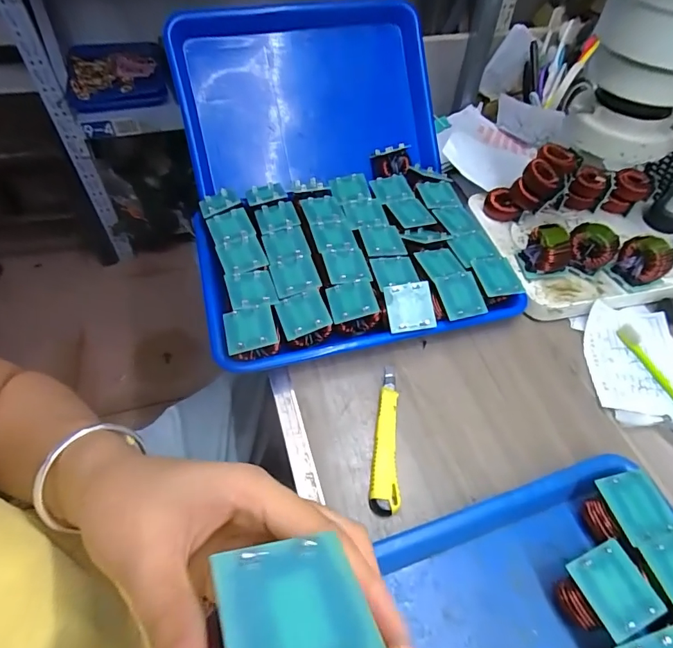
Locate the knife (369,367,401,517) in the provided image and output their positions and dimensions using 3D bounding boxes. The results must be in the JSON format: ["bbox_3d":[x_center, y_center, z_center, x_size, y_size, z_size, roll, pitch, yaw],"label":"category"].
[{"bbox_3d":[0.046,0.098,0.389,0.023,0.011,0.136,8,52,3],"label":"knife"}]

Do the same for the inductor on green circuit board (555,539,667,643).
[{"bbox_3d":[0.181,0.185,0.303,0.048,0.045,0.046,-17,55,-15],"label":"inductor on green circuit board"}]

